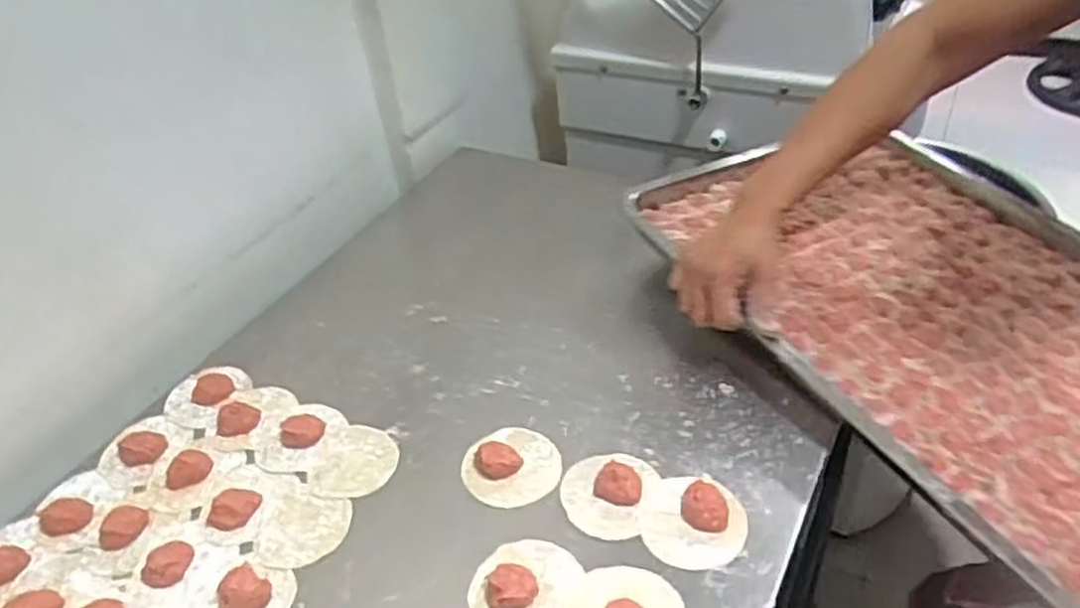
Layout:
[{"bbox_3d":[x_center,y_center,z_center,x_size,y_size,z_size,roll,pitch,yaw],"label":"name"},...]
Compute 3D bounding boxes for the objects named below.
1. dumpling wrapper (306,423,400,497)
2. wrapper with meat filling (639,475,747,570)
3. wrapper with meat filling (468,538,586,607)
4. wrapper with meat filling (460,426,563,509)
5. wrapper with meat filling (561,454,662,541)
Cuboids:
[{"bbox_3d":[-0.170,0.141,0.710,0.077,0.007,0.078,-3,42,3],"label":"dumpling wrapper"},{"bbox_3d":[0.122,0.168,0.626,0.079,0.017,0.084,4,39,13],"label":"wrapper with meat filling"},{"bbox_3d":[-0.014,0.208,0.590,0.074,0.022,0.082,8,40,18],"label":"wrapper with meat filling"},{"bbox_3d":[-0.025,0.138,0.688,0.085,0.017,0.085,-4,38,3],"label":"wrapper with meat filling"},{"bbox_3d":[0.055,0.154,0.653,0.075,0.016,0.079,3,39,12],"label":"wrapper with meat filling"}]

